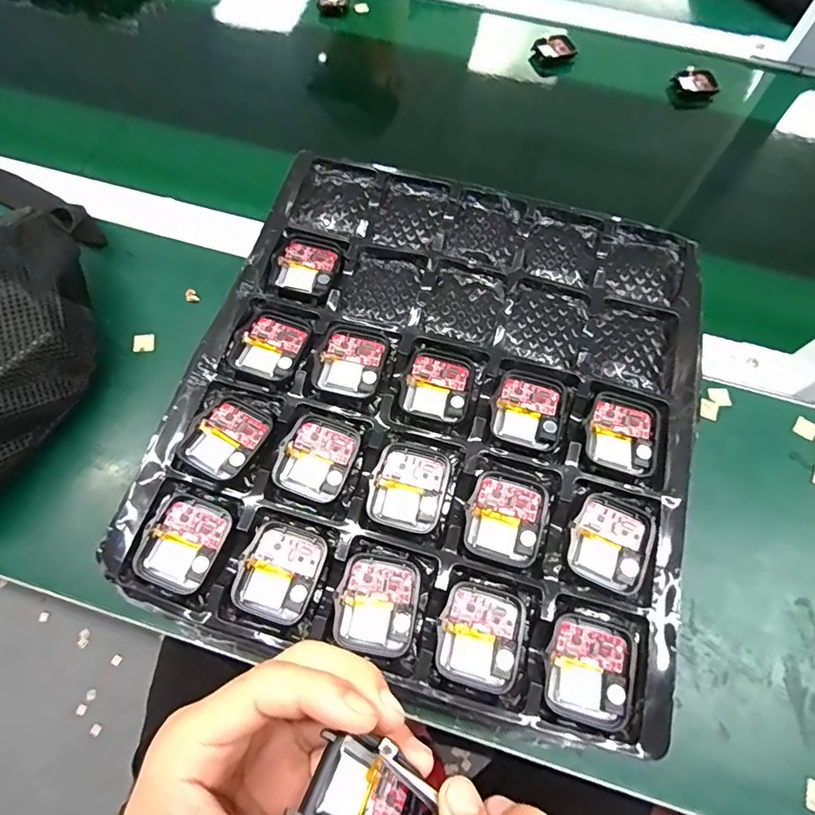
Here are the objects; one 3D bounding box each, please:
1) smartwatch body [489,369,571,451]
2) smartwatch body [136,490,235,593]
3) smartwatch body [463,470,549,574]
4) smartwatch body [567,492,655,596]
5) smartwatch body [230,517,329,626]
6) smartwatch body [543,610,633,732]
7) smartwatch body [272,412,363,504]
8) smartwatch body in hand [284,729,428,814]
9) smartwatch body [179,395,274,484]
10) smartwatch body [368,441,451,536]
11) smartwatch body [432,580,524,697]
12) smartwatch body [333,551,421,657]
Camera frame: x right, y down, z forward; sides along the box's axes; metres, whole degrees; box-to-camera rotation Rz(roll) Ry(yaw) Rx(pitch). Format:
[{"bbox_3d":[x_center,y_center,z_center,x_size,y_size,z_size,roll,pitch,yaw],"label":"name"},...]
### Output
[{"bbox_3d":[0.066,0.001,0.265,0.036,0.006,0.040,15,67,5],"label":"smartwatch body"},{"bbox_3d":[-0.109,0.066,0.242,0.036,0.008,0.043,20,67,7],"label":"smartwatch body"},{"bbox_3d":[0.049,0.055,0.245,0.037,0.009,0.042,19,67,7],"label":"smartwatch body"},{"bbox_3d":[0.099,0.065,0.241,0.036,0.006,0.043,20,67,7],"label":"smartwatch body"},{"bbox_3d":[-0.061,0.078,0.237,0.037,0.007,0.043,19,67,7],"label":"smartwatch body"},{"bbox_3d":[0.081,0.118,0.222,0.035,0.010,0.042,16,67,6],"label":"smartwatch body"},{"bbox_3d":[-0.046,0.026,0.257,0.037,0.007,0.043,21,67,8],"label":"smartwatch body"},{"bbox_3d":[-0.015,0.134,0.163,0.044,0.006,0.034,42,43,-17],"label":"smartwatch body in hand"},{"bbox_3d":[-0.094,0.016,0.259,0.035,0.006,0.042,28,68,11],"label":"smartwatch body"},{"bbox_3d":[0.001,0.040,0.251,0.037,0.008,0.042,17,67,6],"label":"smartwatch body"},{"bbox_3d":[0.033,0.105,0.227,0.036,0.007,0.042,17,67,6],"label":"smartwatch body"},{"bbox_3d":[-0.014,0.092,0.233,0.037,0.006,0.042,9,66,3],"label":"smartwatch body"}]

